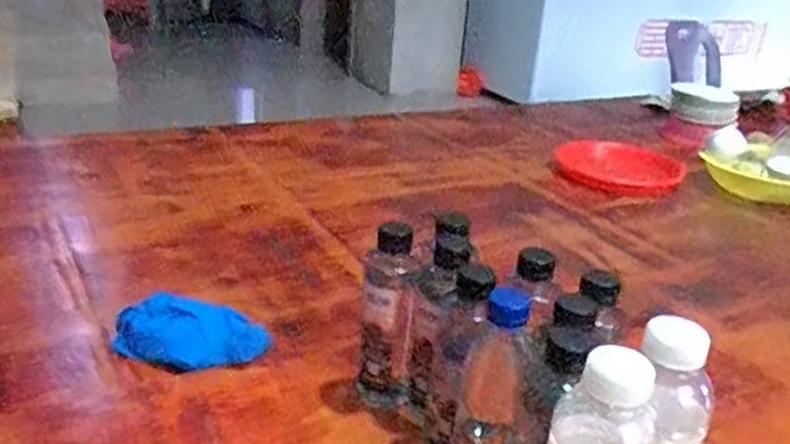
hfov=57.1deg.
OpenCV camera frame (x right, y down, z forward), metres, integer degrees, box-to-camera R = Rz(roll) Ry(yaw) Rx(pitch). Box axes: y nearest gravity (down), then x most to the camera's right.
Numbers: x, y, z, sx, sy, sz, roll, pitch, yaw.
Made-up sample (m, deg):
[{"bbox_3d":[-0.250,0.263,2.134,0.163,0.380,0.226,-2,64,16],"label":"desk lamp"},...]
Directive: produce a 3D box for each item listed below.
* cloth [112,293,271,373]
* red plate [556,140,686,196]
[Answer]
[{"bbox_3d":[-0.220,0.116,0.777,0.167,0.040,0.092,5,23,3],"label":"cloth"},{"bbox_3d":[0.462,-0.122,1.491,0.242,0.027,0.247,4,23,-2],"label":"red plate"}]

